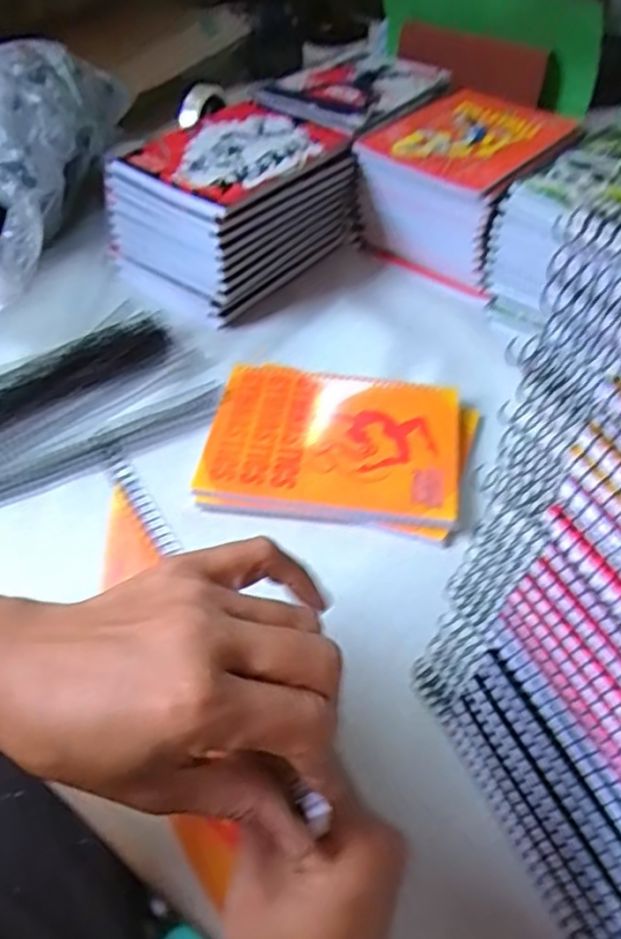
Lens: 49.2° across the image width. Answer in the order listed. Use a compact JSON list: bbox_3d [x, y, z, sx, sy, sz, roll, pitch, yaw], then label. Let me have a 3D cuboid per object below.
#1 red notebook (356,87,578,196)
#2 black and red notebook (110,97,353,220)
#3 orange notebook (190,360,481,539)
[{"bbox_3d":[0.163,-0.342,0.692,0.153,0.009,0.193,32,58,26],"label":"red notebook"},{"bbox_3d":[-0.074,-0.316,0.669,0.145,0.011,0.196,32,57,25],"label":"black and red notebook"},{"bbox_3d":[0.024,-0.021,0.545,0.206,0.019,0.152,5,50,6],"label":"orange notebook"}]

